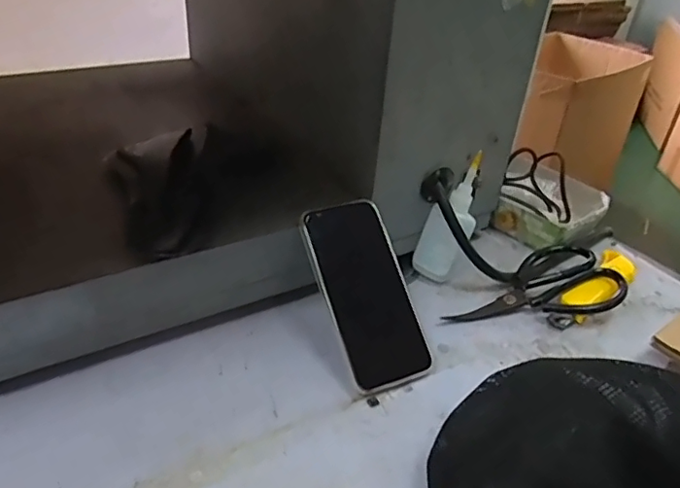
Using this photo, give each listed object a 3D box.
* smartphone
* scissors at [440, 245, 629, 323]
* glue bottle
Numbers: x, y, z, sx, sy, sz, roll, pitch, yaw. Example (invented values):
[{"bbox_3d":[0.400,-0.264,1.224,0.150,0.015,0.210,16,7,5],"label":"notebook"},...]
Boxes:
[{"bbox_3d":[0.028,0.040,0.491,0.088,0.014,0.162,-13,74,-27],"label":"smartphone"},{"bbox_3d":[0.198,0.050,0.558,0.192,0.037,0.096,-15,38,-26],"label":"scissors"},{"bbox_3d":[0.115,-0.026,0.570,0.040,0.130,0.028,32,14,36],"label":"glue bottle"}]

